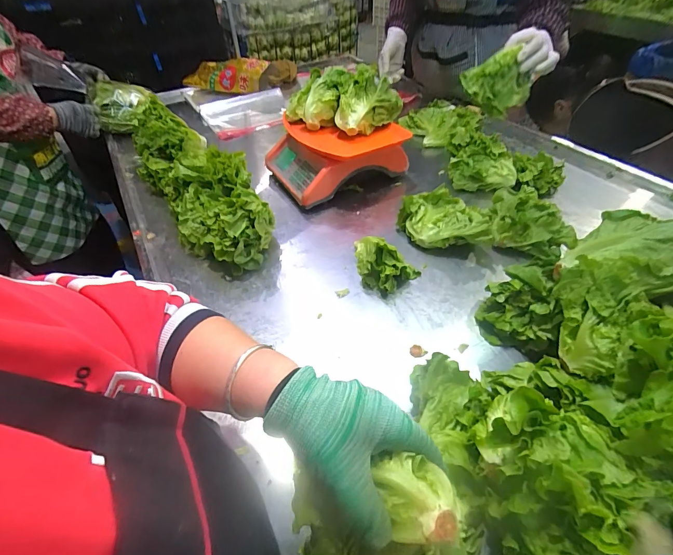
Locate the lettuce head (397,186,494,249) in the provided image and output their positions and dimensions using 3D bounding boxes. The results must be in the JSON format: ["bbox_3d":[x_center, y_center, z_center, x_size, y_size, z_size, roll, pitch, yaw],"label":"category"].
[{"bbox_3d":[0.218,-0.113,0.710,0.181,0.079,0.120,14,48,16],"label":"lettuce head"}]

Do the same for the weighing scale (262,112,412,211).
[{"bbox_3d":[-0.013,-0.311,0.881,0.276,0.132,0.268,-22,48,-18],"label":"weighing scale"}]

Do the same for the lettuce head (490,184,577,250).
[{"bbox_3d":[0.379,-0.110,0.687,0.147,0.100,0.102,8,47,11],"label":"lettuce head"}]

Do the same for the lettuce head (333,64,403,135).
[{"bbox_3d":[0.076,-0.409,0.805,0.157,0.105,0.146,-2,46,0],"label":"lettuce head"}]

